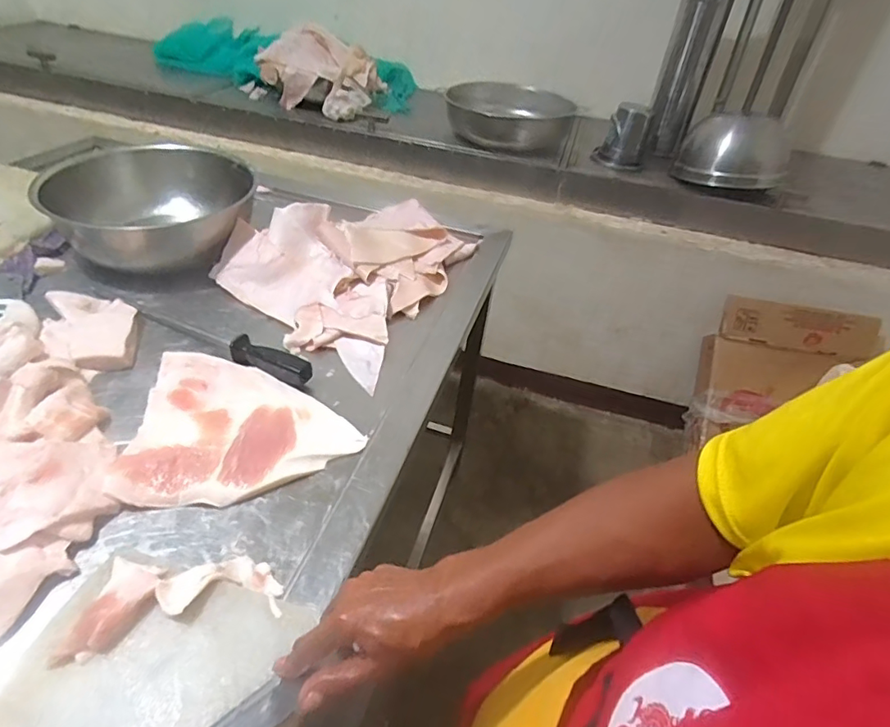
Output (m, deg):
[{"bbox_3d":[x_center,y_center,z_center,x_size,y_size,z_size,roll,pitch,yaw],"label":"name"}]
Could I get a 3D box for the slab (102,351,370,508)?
[{"bbox_3d":[-0.238,0.064,0.640,0.254,0.014,0.230,0,41,-9],"label":"slab"}]

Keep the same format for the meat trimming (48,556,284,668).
[{"bbox_3d":[-0.240,0.206,0.464,0.174,0.038,0.084,-8,43,-17],"label":"meat trimming"}]

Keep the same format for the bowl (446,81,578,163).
[{"bbox_3d":[0.198,-0.772,1.646,0.393,0.121,0.425,10,40,2],"label":"bowl"}]

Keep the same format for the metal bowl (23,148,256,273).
[{"bbox_3d":[-0.507,-0.271,0.926,0.279,0.140,0.280,0,41,-9],"label":"metal bowl"}]

